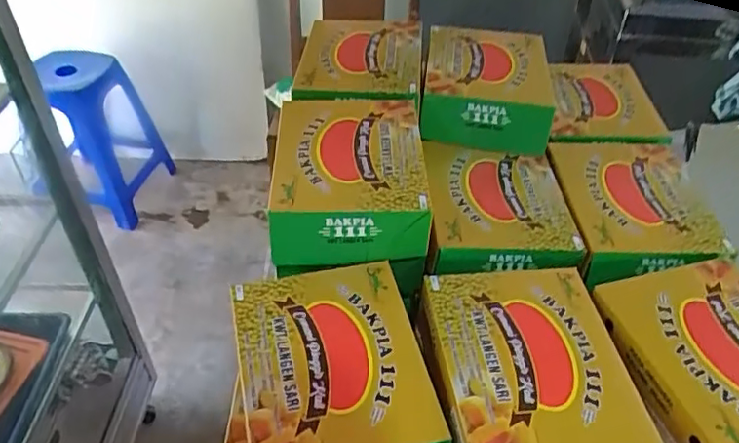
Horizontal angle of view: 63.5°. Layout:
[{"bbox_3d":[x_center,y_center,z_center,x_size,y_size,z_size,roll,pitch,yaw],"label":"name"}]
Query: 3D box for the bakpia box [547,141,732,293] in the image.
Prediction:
[{"bbox_3d":[0.240,-0.003,0.557,0.128,0.063,0.165,-1,42,-2],"label":"bakpia box"}]

